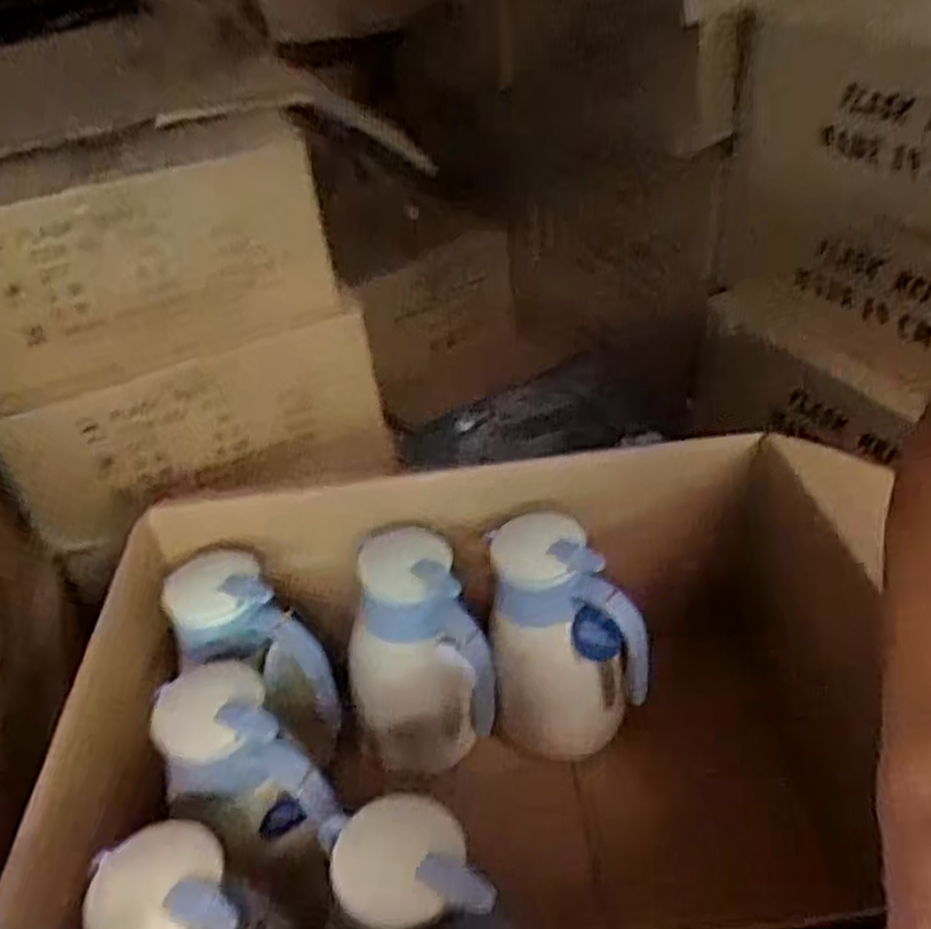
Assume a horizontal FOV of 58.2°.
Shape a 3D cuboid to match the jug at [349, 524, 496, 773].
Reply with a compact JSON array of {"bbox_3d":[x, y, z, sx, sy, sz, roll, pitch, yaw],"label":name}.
[{"bbox_3d":[-0.035,0.185,0.843,0.121,0.218,0.144,-5,38,3],"label":"jug"}]

